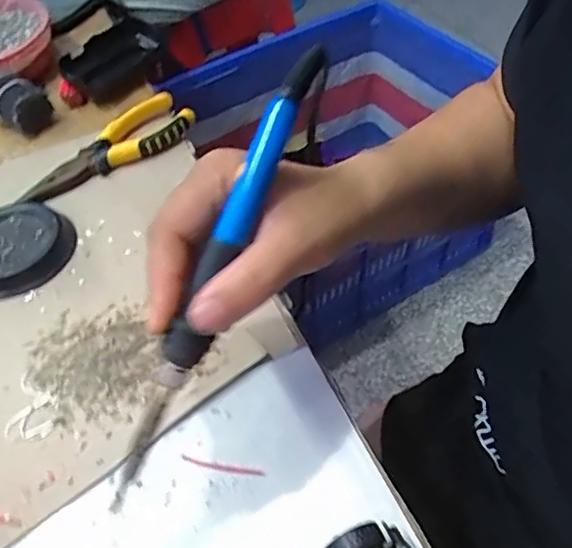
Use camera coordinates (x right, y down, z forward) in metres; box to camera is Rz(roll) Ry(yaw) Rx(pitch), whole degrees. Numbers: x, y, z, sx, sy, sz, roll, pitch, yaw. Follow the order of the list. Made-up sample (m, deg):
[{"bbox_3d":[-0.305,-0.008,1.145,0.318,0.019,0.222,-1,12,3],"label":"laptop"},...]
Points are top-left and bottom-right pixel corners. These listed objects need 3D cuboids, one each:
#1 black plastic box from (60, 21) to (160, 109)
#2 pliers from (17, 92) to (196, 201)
[{"bbox_3d":[-0.160,-0.198,0.520,0.037,0.035,0.117,24,57,23],"label":"black plastic box"},{"bbox_3d":[-0.140,-0.101,0.452,0.142,0.019,0.044,-36,56,-21],"label":"pliers"}]

